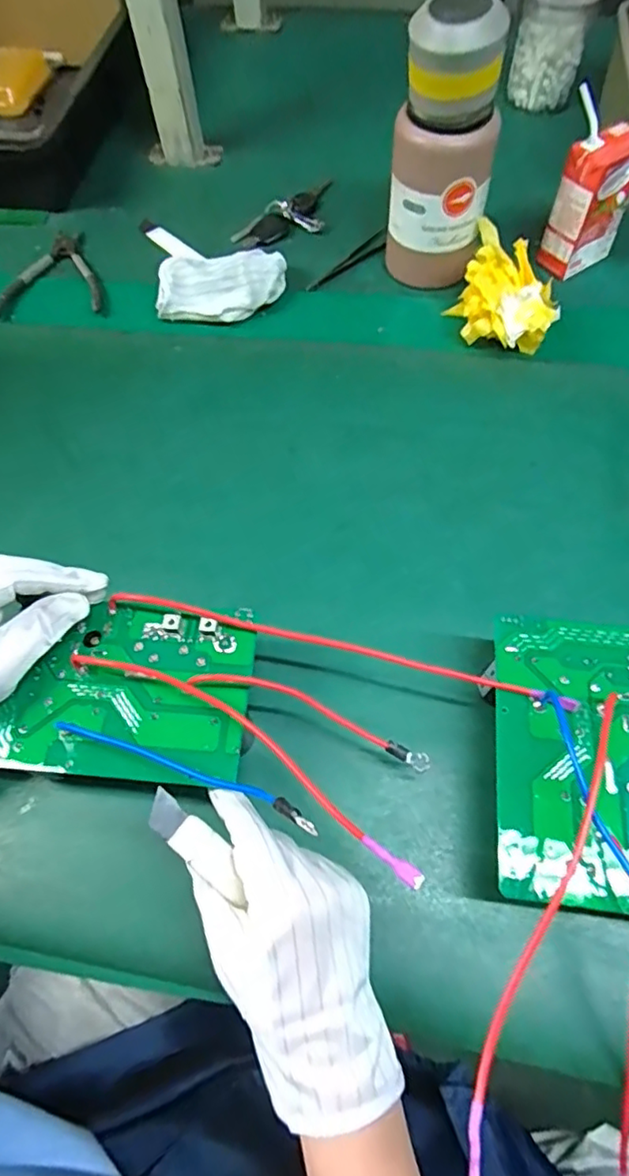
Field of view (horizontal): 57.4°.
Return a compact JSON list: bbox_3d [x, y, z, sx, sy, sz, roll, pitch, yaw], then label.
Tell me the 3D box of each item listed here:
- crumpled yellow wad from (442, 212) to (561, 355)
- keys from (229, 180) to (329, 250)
[{"bbox_3d":[0.179,-0.271,0.534,0.095,0.058,0.096,20,67,12],"label":"crumpled yellow wad"},{"bbox_3d":[-0.031,-0.409,0.636,0.135,0.018,0.053,-28,66,-11],"label":"keys"}]

